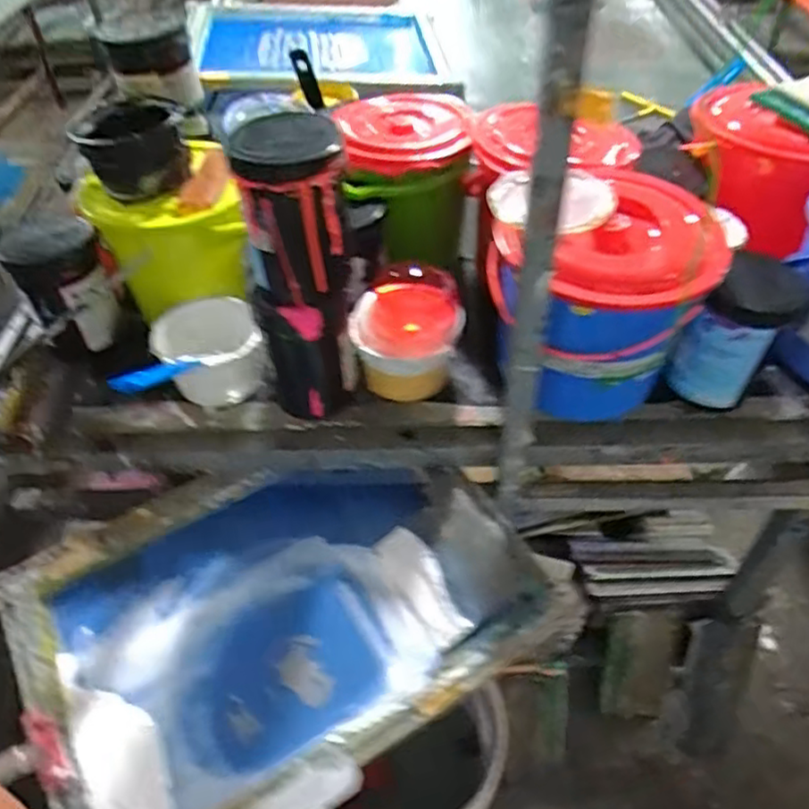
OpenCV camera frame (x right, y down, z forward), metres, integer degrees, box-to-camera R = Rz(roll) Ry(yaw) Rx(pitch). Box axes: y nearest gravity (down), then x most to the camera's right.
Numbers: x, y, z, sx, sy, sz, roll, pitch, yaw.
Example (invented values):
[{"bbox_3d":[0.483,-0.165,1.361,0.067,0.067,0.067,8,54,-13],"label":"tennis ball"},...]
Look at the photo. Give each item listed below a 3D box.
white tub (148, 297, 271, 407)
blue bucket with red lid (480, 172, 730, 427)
[{"bbox_3d":[-0.240,-0.059,0.855,0.126,0.107,0.111,-15,48,-12],"label":"white tub"},{"bbox_3d":[0.214,-0.112,0.772,0.204,0.227,0.198,-1,46,1],"label":"blue bucket with red lid"}]

